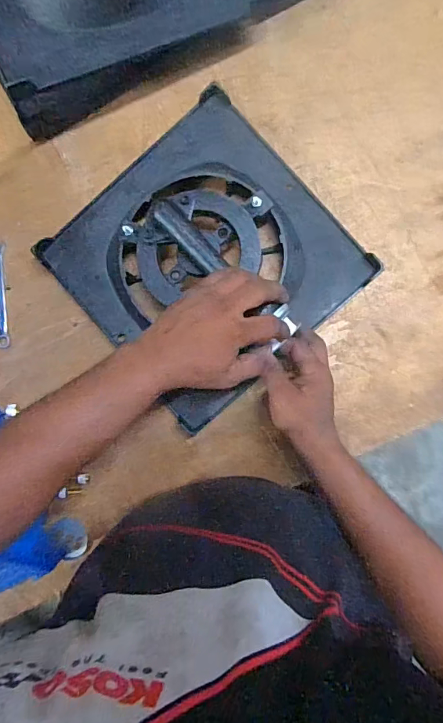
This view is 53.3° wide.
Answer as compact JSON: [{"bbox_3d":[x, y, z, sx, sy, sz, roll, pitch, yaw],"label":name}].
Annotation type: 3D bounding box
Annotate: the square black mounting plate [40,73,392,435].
[{"bbox_3d":[-0.024,-0.120,0.494,0.297,0.094,0.291,-42,88,4],"label":"square black mounting plate"}]

